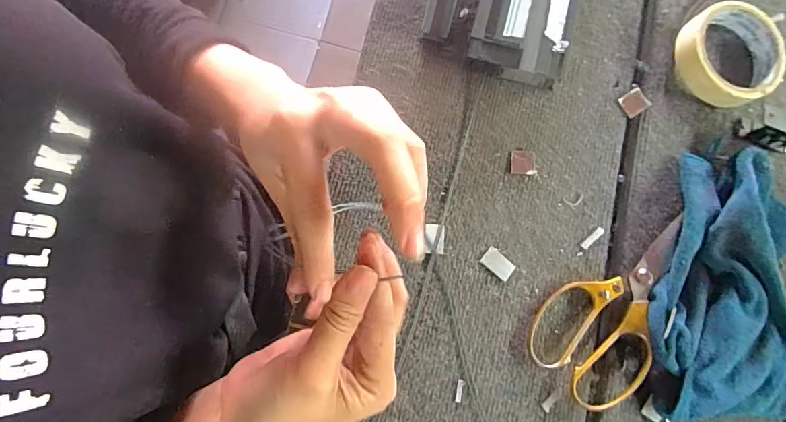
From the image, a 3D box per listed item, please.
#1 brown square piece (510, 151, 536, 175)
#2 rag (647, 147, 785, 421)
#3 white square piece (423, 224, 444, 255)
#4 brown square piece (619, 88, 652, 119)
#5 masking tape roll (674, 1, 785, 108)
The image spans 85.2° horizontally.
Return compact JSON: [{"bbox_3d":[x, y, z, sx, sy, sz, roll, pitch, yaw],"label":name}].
[{"bbox_3d":[0.118,-0.044,0.386,0.022,0.004,0.021,3,78,-1],"label":"brown square piece"},{"bbox_3d":[0.279,0.059,0.356,0.125,0.035,0.217,9,78,1],"label":"rag"},{"bbox_3d":[0.036,0.024,0.369,0.017,0.004,0.025,2,78,-1],"label":"white square piece"},{"bbox_3d":[0.225,-0.101,0.399,0.024,0.004,0.022,-34,81,-8],"label":"brown square piece"},{"bbox_3d":[0.311,-0.145,0.395,0.090,0.028,0.093,0,78,-1],"label":"masking tape roll"}]

